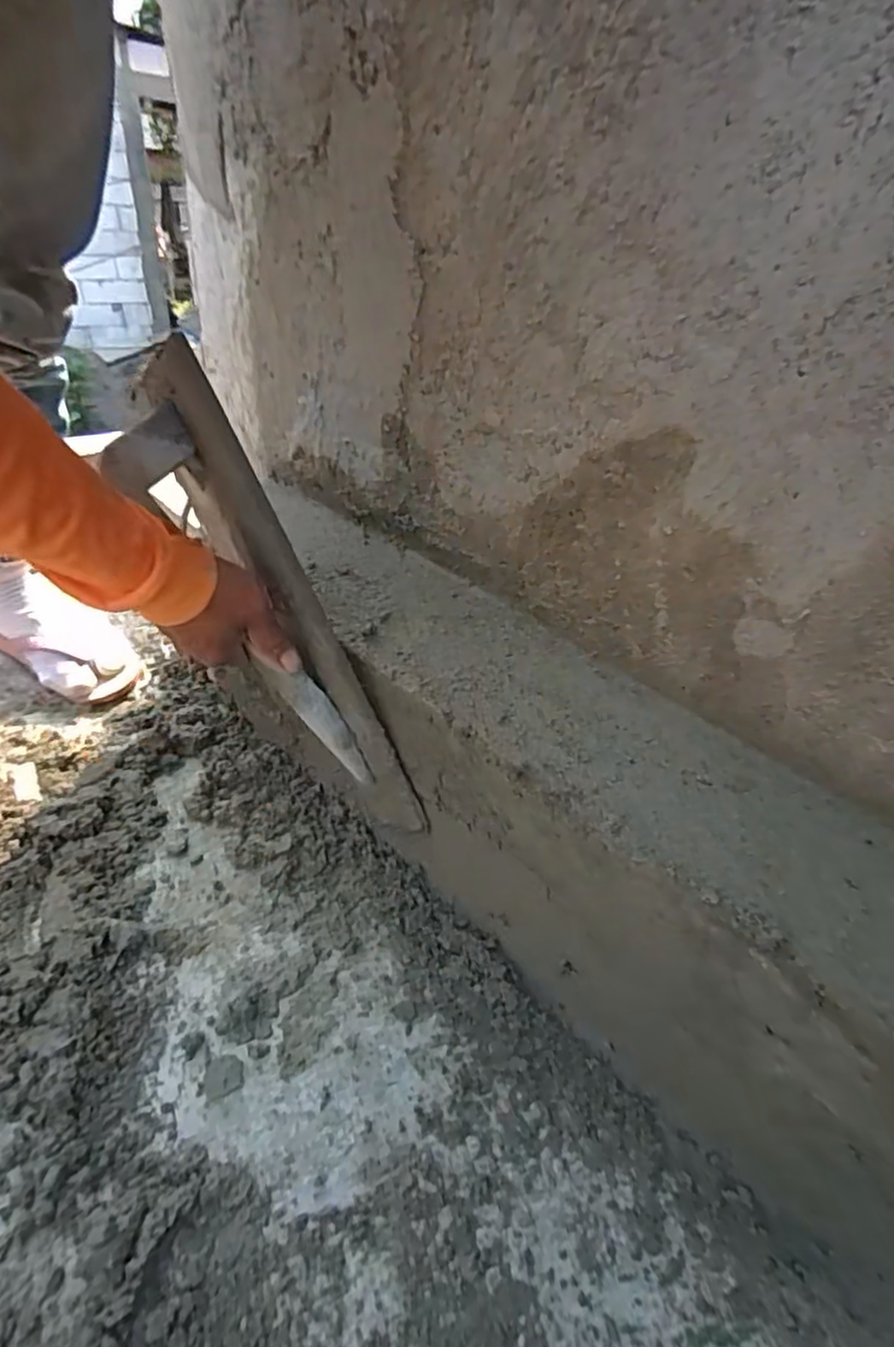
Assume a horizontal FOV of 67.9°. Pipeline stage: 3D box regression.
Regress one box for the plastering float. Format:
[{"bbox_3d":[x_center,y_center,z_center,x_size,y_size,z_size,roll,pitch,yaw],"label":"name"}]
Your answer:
[{"bbox_3d":[-0.133,-0.032,0.495,0.102,0.378,0.062,-11,22,42],"label":"plastering float"}]

